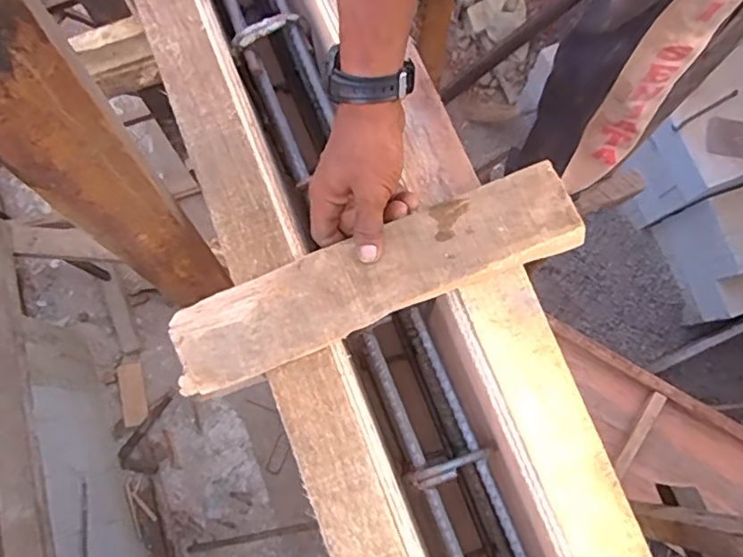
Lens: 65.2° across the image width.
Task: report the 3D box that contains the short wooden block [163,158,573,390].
[{"bbox_3d":[0.004,-0.003,0.484,0.345,0.015,0.077,-23,77,-3],"label":"short wooden block"}]

